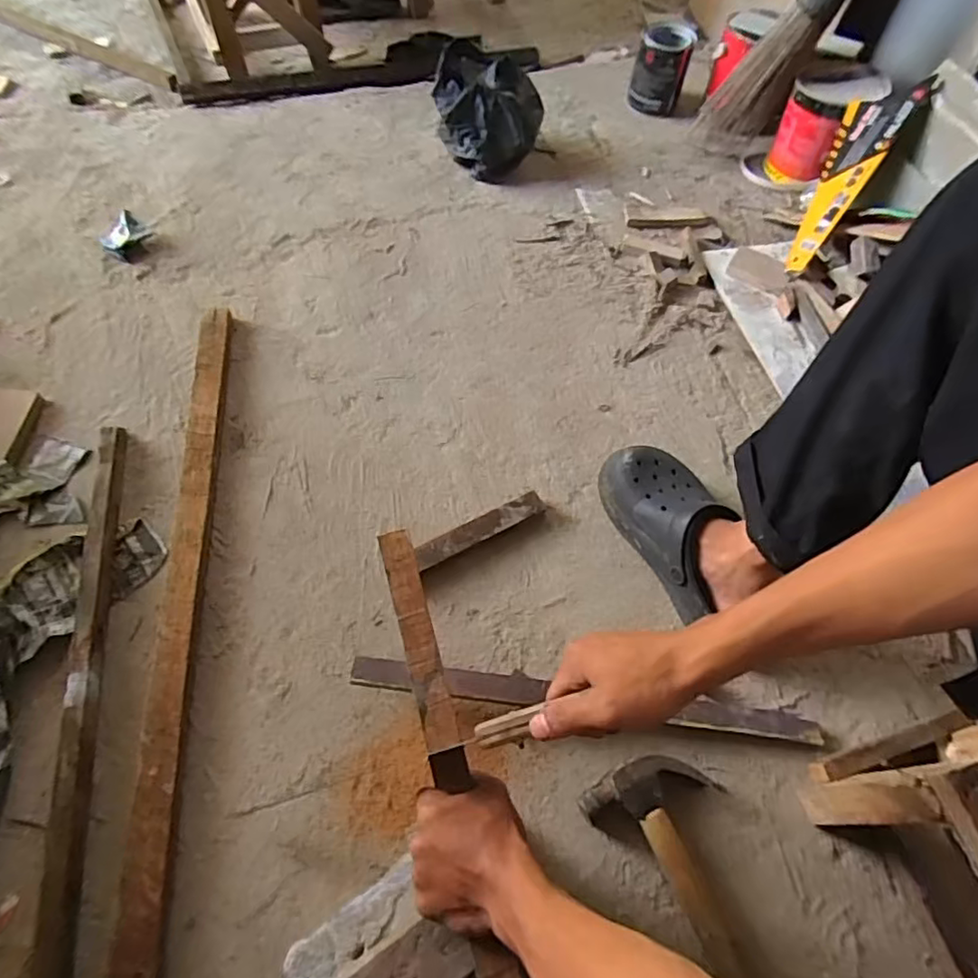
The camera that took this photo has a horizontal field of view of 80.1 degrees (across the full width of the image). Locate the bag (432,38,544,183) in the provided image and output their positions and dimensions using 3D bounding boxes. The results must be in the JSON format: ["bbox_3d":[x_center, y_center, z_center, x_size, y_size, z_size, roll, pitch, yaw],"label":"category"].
[{"bbox_3d":[-0.002,-0.677,1.065,0.186,0.161,0.176,6,59,1],"label":"bag"}]

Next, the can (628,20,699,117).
[{"bbox_3d":[0.356,-0.869,1.206,0.106,0.138,0.100,14,61,7],"label":"can"}]

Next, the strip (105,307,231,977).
[{"bbox_3d":[-0.349,0.174,0.649,0.044,0.035,0.980,-6,61,-4],"label":"strip"}]

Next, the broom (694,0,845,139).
[{"bbox_3d":[0.650,-0.911,0.786,0.108,0.961,0.082,8,57,-26],"label":"broom"}]

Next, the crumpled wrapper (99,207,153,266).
[{"bbox_3d":[-0.610,-0.423,0.977,0.079,0.031,0.103,-30,65,-17],"label":"crumpled wrapper"}]

